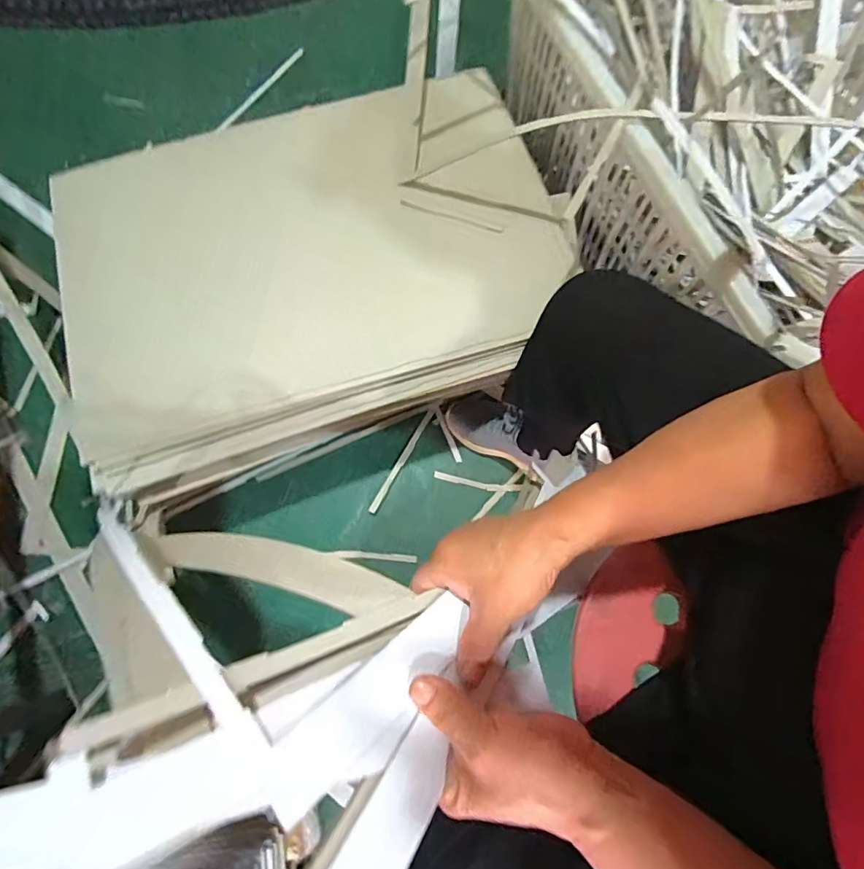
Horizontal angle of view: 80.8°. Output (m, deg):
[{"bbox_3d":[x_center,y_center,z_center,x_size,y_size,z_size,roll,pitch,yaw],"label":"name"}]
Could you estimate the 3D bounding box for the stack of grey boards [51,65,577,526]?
[{"bbox_3d":[-0.185,-0.262,0.777,0.745,0.088,0.531,-21,76,-5],"label":"stack of grey boards"}]

